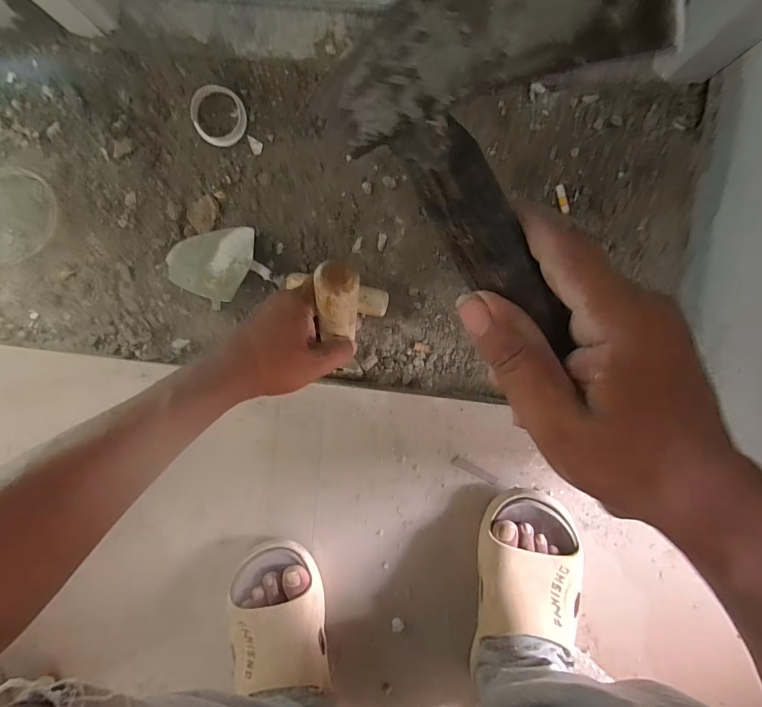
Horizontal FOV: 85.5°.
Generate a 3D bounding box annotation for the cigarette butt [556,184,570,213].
[{"bbox_3d":[0.209,-0.177,0.473,0.010,0.004,0.032,-17,95,5],"label":"cigarette butt"}]

